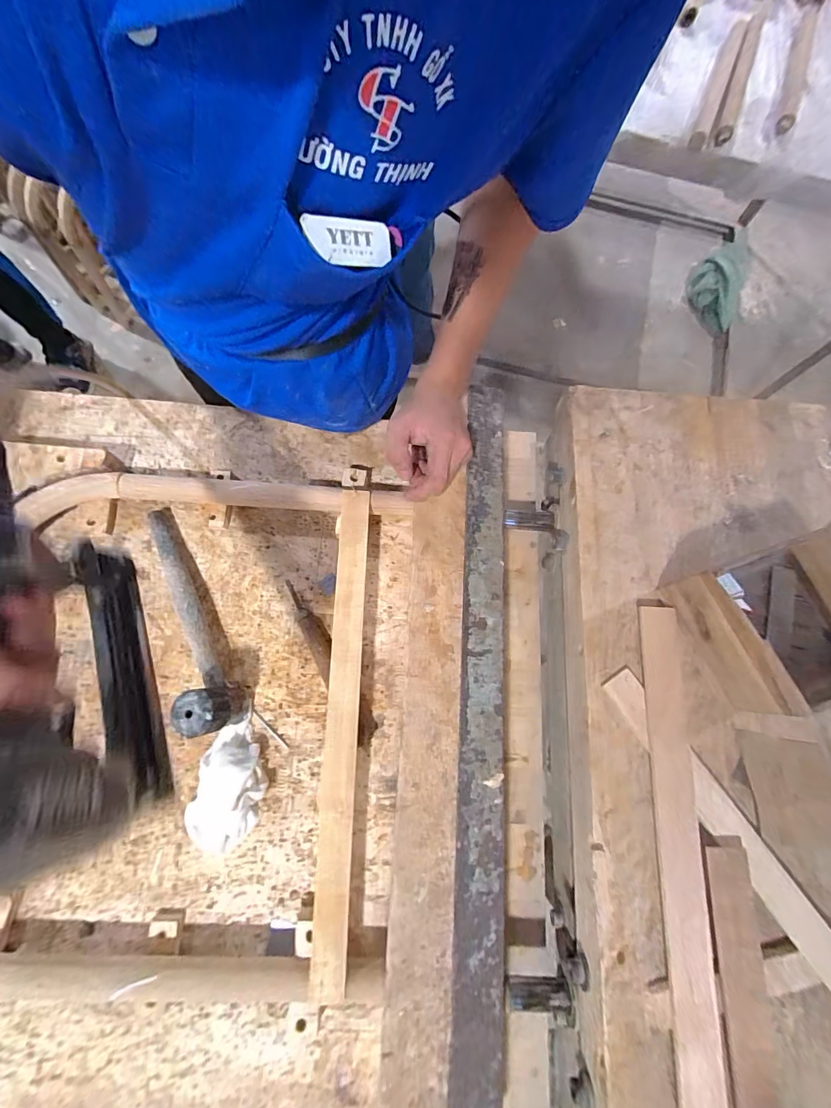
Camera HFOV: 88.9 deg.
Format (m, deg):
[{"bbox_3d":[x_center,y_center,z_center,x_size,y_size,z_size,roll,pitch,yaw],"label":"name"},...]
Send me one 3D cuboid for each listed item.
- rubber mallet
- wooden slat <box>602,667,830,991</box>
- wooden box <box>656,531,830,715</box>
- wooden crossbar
[{"bbox_3d":[-0.281,0.066,0.497,0.053,0.094,0.297,-27,78,-10],"label":"rubber mallet"},{"bbox_3d":[0.300,0.274,0.355,0.035,0.008,0.386,-32,79,-11],"label":"wooden slat"},{"bbox_3d":[0.341,0.063,0.391,0.158,0.092,0.134,-16,74,-1],"label":"wooden box"},{"bbox_3d":[-0.086,0.172,0.470,0.045,0.033,0.510,2,75,-3],"label":"wooden crossbar"}]

